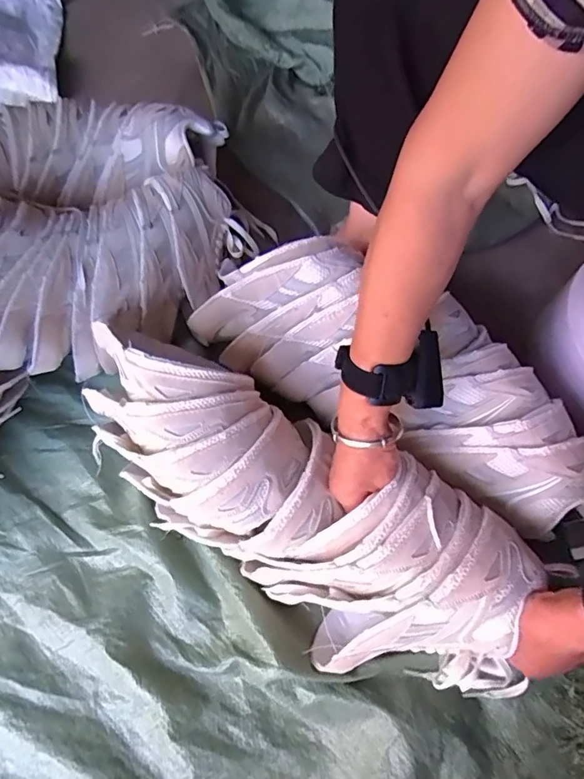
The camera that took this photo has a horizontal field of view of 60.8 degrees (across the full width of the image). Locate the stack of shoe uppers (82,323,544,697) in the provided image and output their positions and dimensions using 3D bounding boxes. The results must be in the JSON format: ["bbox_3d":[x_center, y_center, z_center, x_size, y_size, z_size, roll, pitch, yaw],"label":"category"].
[{"bbox_3d":[-0.010,0.108,0.486,0.438,0.142,0.176,31,70,7],"label":"stack of shoe uppers"}]

